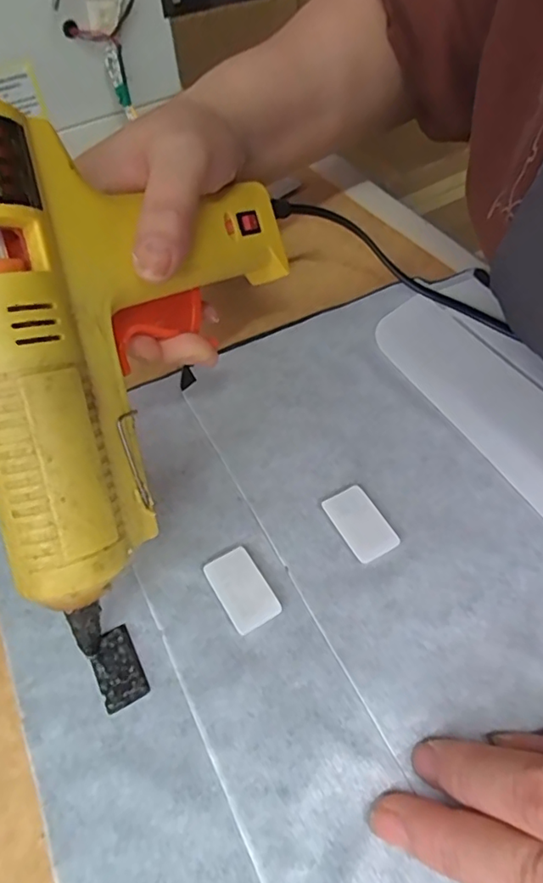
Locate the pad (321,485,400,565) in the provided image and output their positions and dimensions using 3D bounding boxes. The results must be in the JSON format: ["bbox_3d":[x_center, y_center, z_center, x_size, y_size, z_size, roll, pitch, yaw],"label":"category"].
[{"bbox_3d":[0.037,0.034,0.227,0.019,0.004,0.033,-24,54,-14],"label":"pad"}]

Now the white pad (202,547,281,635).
[{"bbox_3d":[-0.012,0.058,0.215,0.019,0.004,0.033,-28,55,-17],"label":"white pad"}]

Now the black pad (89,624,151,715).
[{"bbox_3d":[-0.057,0.083,0.201,0.016,0.004,0.028,-25,54,-15],"label":"black pad"}]

